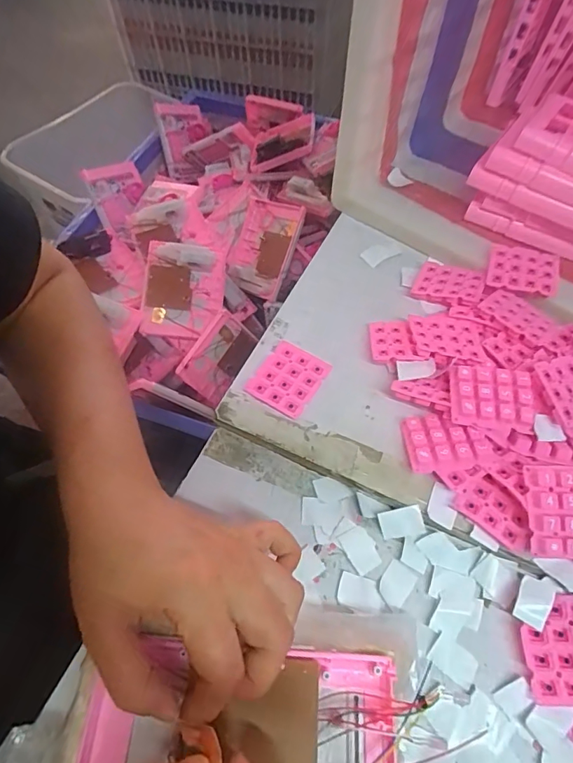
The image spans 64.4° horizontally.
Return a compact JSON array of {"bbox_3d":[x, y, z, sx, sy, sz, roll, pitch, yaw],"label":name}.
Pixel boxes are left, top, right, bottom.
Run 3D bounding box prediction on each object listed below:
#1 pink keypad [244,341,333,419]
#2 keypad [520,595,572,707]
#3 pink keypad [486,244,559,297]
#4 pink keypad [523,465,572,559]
[{"bbox_3d":[0.001,-0.003,0.374,0.051,0.006,0.057,29,64,16],"label":"pink keypad"},{"bbox_3d":[0.174,0.168,0.286,0.047,0.005,0.059,3,59,2],"label":"keypad"},{"bbox_3d":[0.215,-0.101,0.413,0.060,0.011,0.046,14,60,8],"label":"pink keypad"},{"bbox_3d":[0.182,0.085,0.297,0.046,0.006,0.057,1,79,2],"label":"pink keypad"}]

